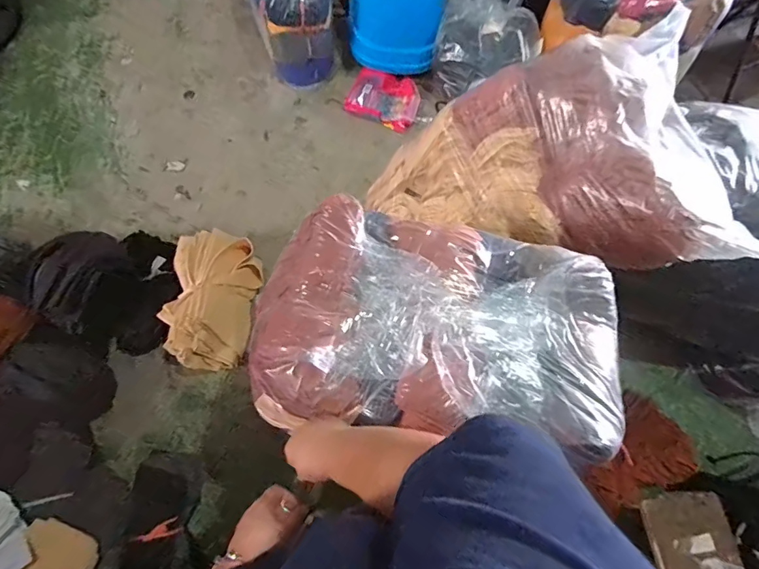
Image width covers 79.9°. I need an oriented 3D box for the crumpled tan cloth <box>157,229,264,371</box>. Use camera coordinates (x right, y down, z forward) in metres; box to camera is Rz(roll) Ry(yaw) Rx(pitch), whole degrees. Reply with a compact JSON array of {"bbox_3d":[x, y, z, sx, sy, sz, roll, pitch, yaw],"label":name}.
[{"bbox_3d":[-0.476,0.042,1.321,0.227,0.134,0.371,3,66,-4],"label":"crumpled tan cloth"}]

